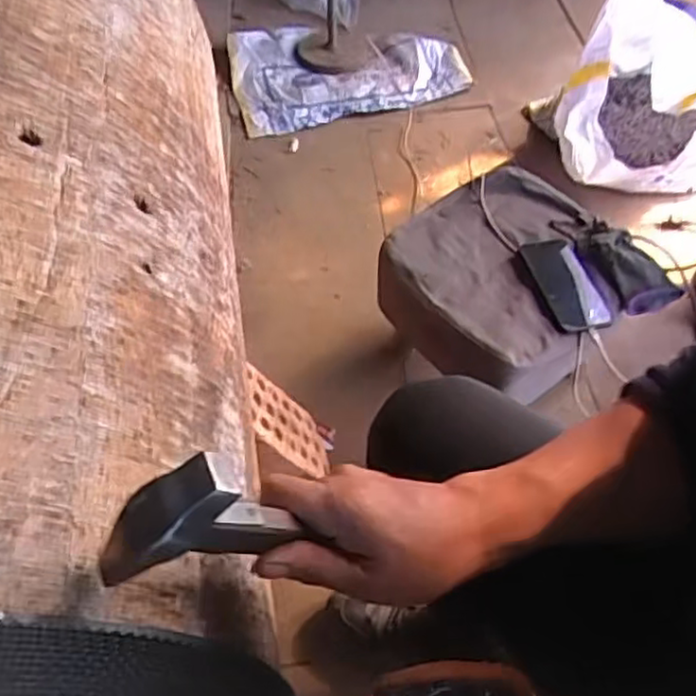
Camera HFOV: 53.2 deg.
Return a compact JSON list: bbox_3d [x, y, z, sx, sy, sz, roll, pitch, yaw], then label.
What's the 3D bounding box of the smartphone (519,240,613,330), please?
[{"bbox_3d":[0.296,-0.091,0.949,0.073,0.017,0.162,-13,57,-6],"label":"smartphone"}]

